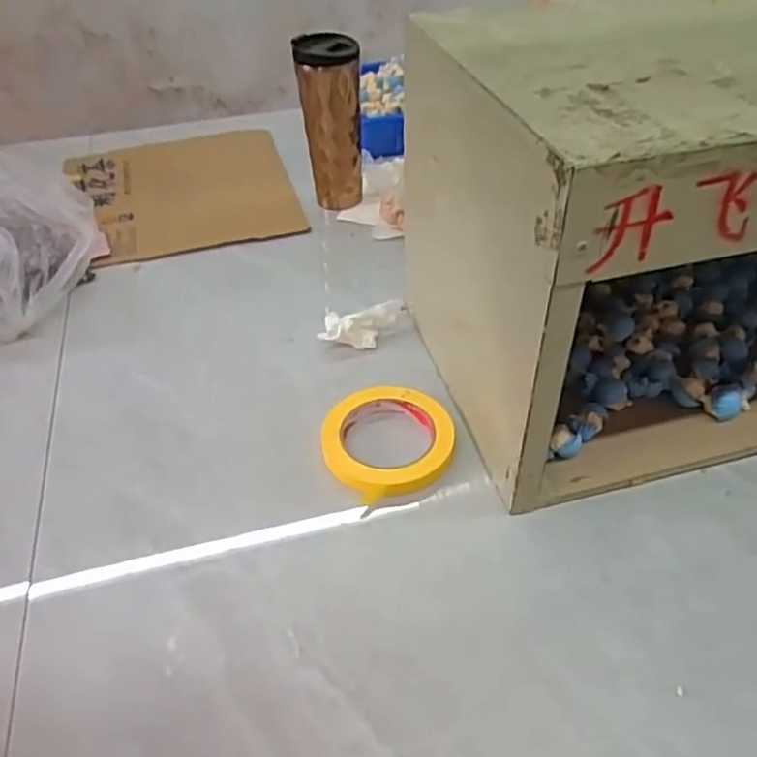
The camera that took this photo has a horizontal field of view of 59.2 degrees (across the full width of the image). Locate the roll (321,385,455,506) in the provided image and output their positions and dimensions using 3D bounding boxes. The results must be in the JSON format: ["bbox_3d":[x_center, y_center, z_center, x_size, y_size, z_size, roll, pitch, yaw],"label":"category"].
[{"bbox_3d":[0.007,0.049,0.564,0.108,0.017,0.108,-1,43,1],"label":"roll"}]

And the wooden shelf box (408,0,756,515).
[{"bbox_3d":[0.359,-0.147,0.562,0.616,0.282,0.279,-11,44,-9],"label":"wooden shelf box"}]

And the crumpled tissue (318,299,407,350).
[{"bbox_3d":[-0.011,-0.054,0.669,0.098,0.034,0.041,-18,45,-16],"label":"crumpled tissue"}]

